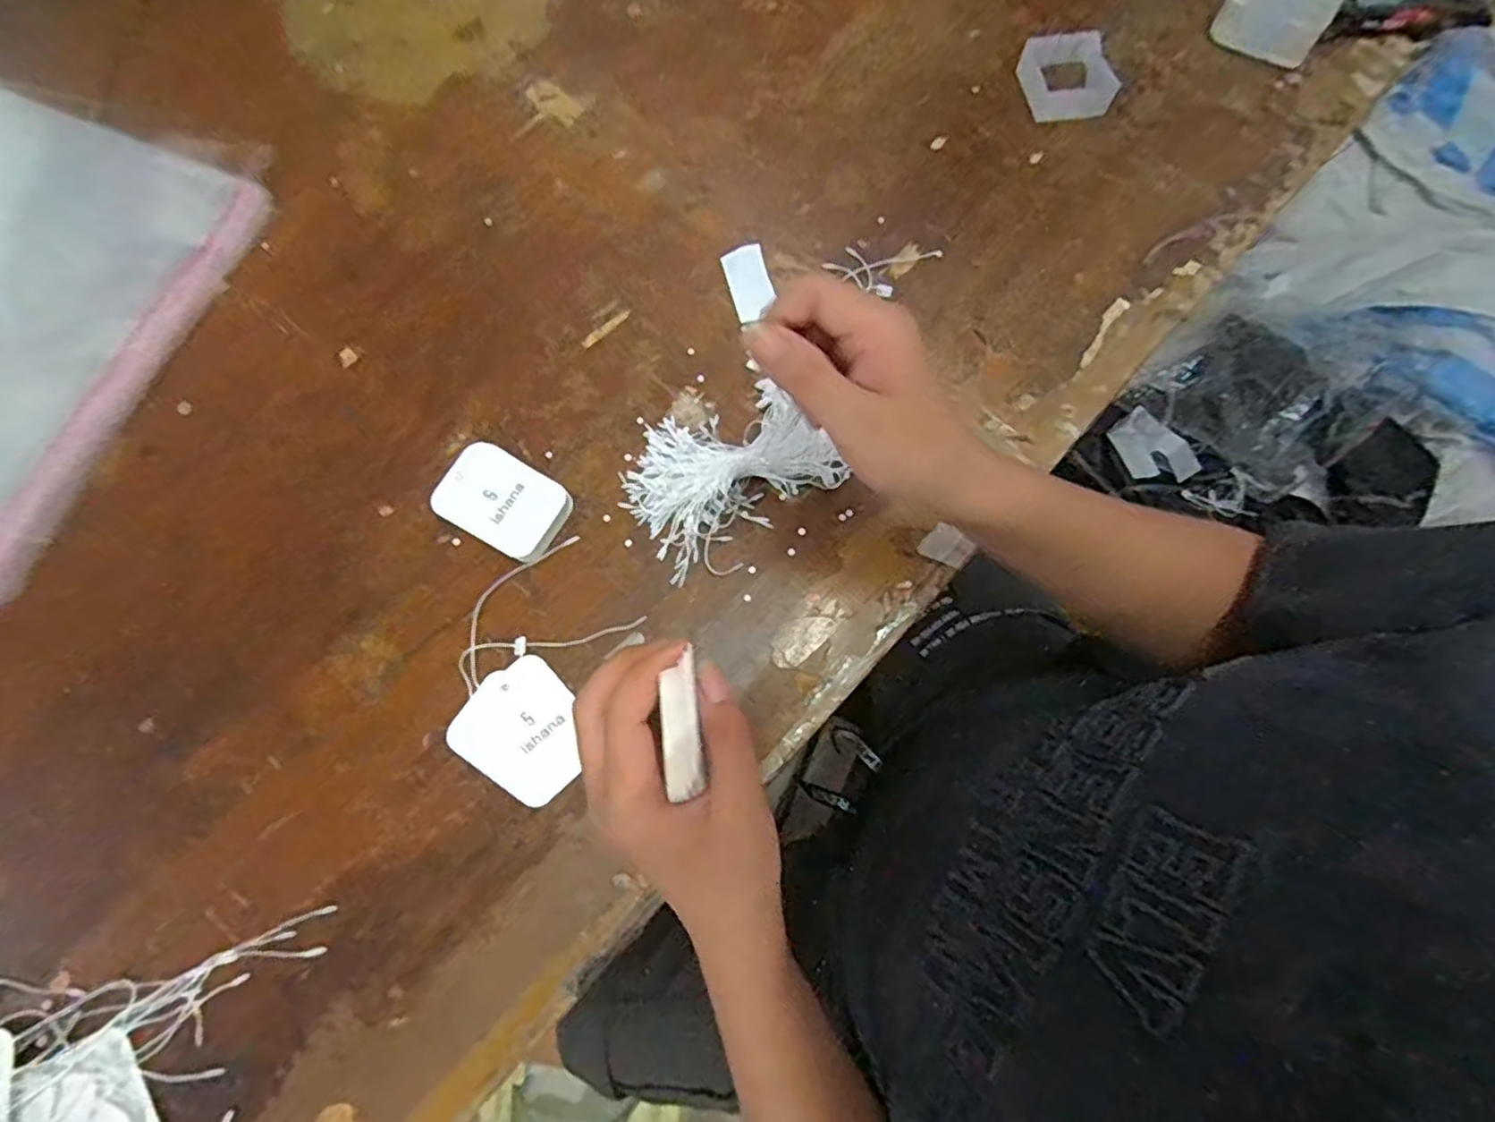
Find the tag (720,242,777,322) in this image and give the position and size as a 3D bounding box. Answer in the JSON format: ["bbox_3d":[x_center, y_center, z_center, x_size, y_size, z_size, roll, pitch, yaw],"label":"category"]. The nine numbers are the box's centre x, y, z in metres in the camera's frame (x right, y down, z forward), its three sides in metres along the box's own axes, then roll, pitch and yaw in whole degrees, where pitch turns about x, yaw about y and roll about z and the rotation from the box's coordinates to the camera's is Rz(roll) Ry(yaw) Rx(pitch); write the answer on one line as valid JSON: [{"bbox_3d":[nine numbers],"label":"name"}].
[{"bbox_3d":[0.002,-0.186,0.458,0.027,0.005,0.051,-16,76,-6],"label":"tag"}]

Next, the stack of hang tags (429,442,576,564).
[{"bbox_3d":[-0.144,-0.034,0.407,0.072,0.020,0.051,29,76,6],"label":"stack of hang tags"}]

